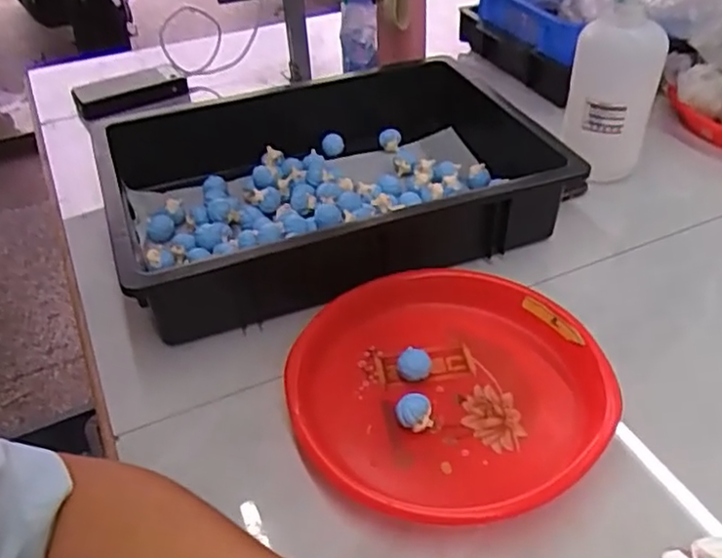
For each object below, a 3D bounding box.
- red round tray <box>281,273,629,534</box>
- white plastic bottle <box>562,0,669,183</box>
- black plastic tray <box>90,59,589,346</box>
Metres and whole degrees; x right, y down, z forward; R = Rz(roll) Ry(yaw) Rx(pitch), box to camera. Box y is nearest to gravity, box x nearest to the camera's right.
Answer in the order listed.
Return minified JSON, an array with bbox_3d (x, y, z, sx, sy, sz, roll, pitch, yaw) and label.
[{"bbox_3d":[0.069,0.086,0.555,0.247,0.041,0.247,-2,39,1],"label":"red round tray"},{"bbox_3d":[0.288,-0.212,0.777,0.092,0.190,0.094,13,42,19],"label":"white plastic bottle"},{"bbox_3d":[-0.035,-0.114,0.761,0.465,0.101,0.340,-16,41,-15],"label":"black plastic tray"}]

